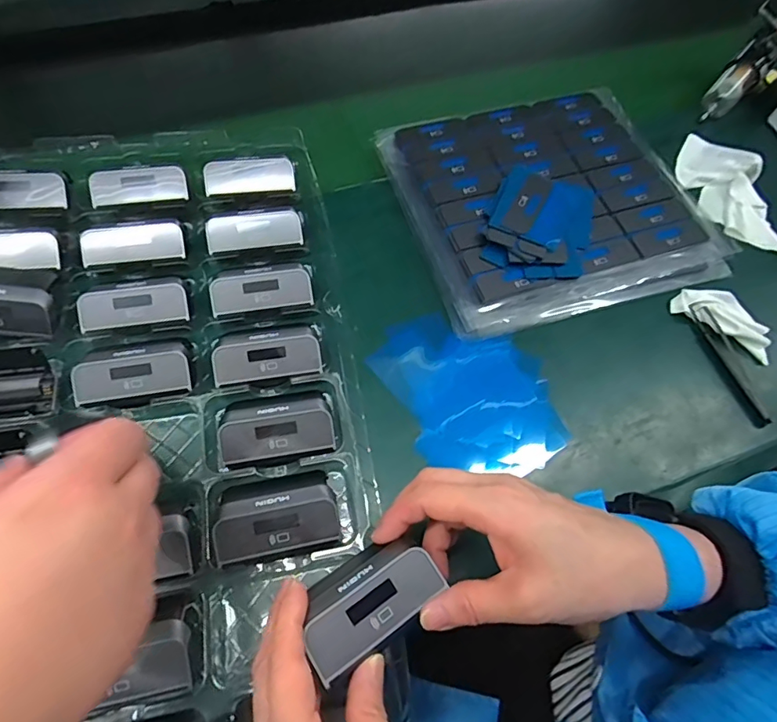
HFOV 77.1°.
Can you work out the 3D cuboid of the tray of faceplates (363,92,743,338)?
[{"bbox_3d":[0.146,-0.154,0.447,0.263,0.030,0.242,-15,64,-11],"label":"tray of faceplates"}]

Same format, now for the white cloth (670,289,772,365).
[{"bbox_3d":[0.279,-0.036,0.400,0.081,0.015,0.035,37,66,15],"label":"white cloth"}]

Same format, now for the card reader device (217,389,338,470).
[{"bbox_3d":[-0.075,0.042,0.327,0.072,0.017,0.050,-11,63,-10],"label":"card reader device"}]

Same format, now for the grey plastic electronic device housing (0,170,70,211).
[{"bbox_3d":[-0.296,-0.135,0.386,0.075,0.007,0.033,-6,88,-14],"label":"grey plastic electronic device housing"}]

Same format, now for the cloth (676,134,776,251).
[{"bbox_3d":[0.323,-0.172,0.466,0.070,0.035,0.148,-2,62,-5],"label":"cloth"}]

